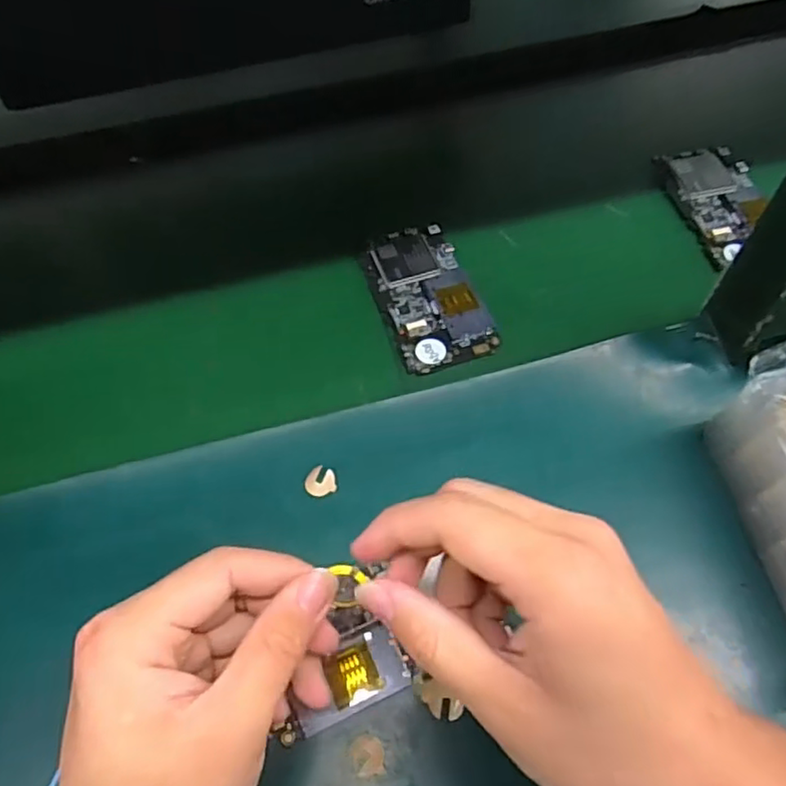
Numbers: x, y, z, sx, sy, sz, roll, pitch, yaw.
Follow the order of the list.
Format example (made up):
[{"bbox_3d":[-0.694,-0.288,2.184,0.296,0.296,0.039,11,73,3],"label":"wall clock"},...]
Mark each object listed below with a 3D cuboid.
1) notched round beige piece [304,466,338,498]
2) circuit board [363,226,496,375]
[{"bbox_3d":[-0.042,0.051,0.372,0.017,0.004,0.017,0,76,-2],"label":"notched round beige piece"},{"bbox_3d":[0.023,-0.071,0.451,0.067,0.008,0.122,-17,59,-8],"label":"circuit board"}]

